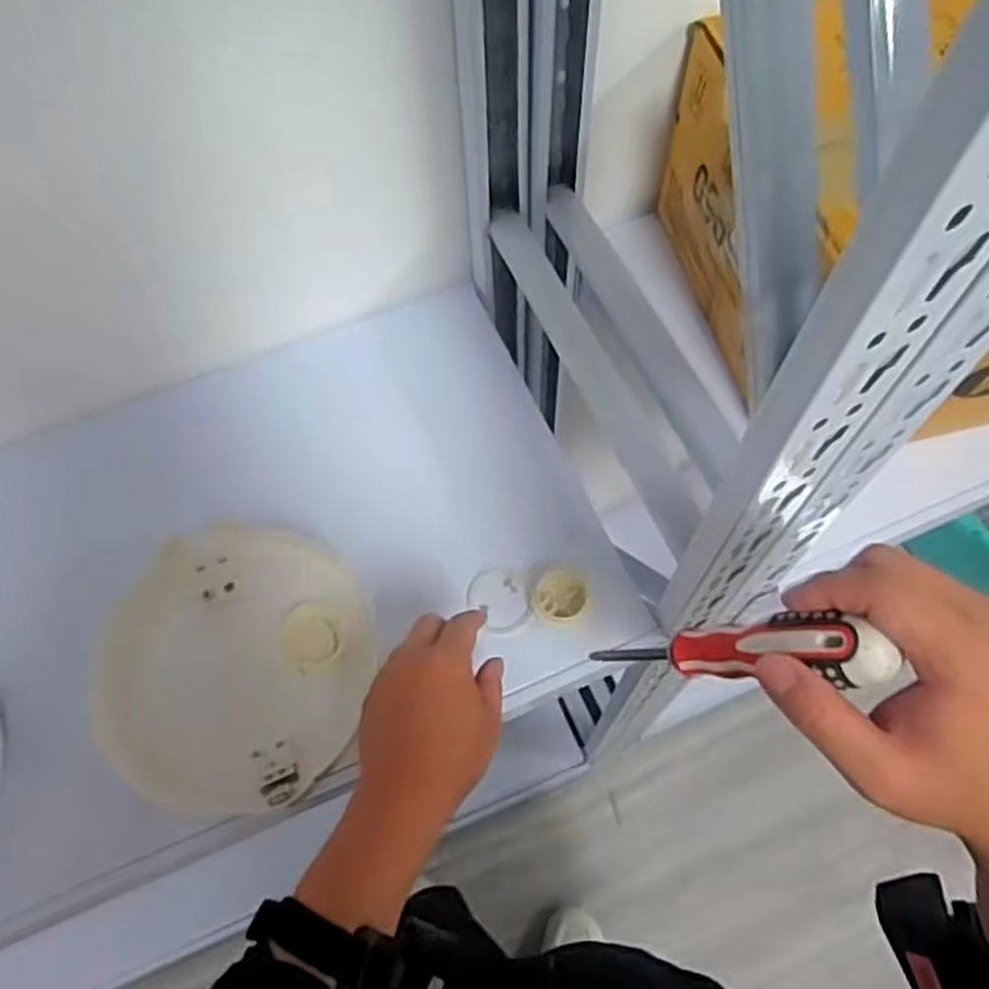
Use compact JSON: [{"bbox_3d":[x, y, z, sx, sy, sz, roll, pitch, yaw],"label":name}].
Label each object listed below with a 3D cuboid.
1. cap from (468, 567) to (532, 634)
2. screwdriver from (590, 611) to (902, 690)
[{"bbox_3d":[0.006,0.087,0.656,0.049,0.006,0.056,-39,69,-16],"label":"cap"},{"bbox_3d":[0.110,0.076,0.380,0.025,0.168,0.024,33,64,-21],"label":"screwdriver"}]

